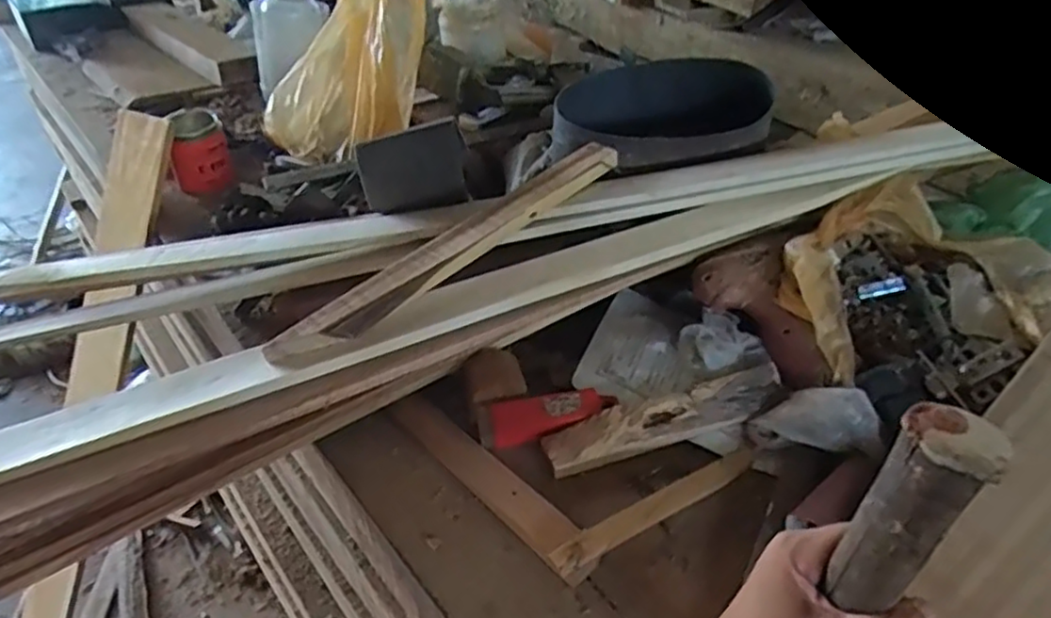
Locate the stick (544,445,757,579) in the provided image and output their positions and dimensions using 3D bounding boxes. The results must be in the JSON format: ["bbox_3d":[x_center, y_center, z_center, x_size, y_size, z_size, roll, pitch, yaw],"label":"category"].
[{"bbox_3d":[0.104,0.148,0.514,0.201,0.009,0.021,-18,61,-31],"label":"stick"}]

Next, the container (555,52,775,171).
[{"bbox_3d":[0.149,-0.213,0.761,0.243,0.061,0.140,-11,64,0],"label":"container"}]

